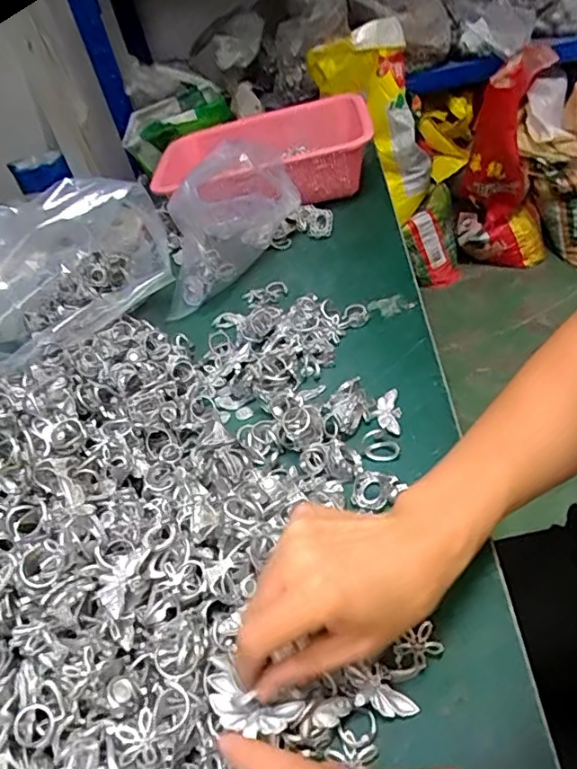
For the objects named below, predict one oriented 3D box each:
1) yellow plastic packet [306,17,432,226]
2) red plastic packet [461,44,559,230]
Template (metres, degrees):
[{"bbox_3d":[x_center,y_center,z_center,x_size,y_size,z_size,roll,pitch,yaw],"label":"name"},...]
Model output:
[{"bbox_3d":[0.296,-0.784,1.691,0.232,0.545,0.229,-13,32,34],"label":"yellow plastic packet"},{"bbox_3d":[0.637,-0.743,1.668,0.177,0.513,0.301,15,16,21],"label":"red plastic packet"}]

